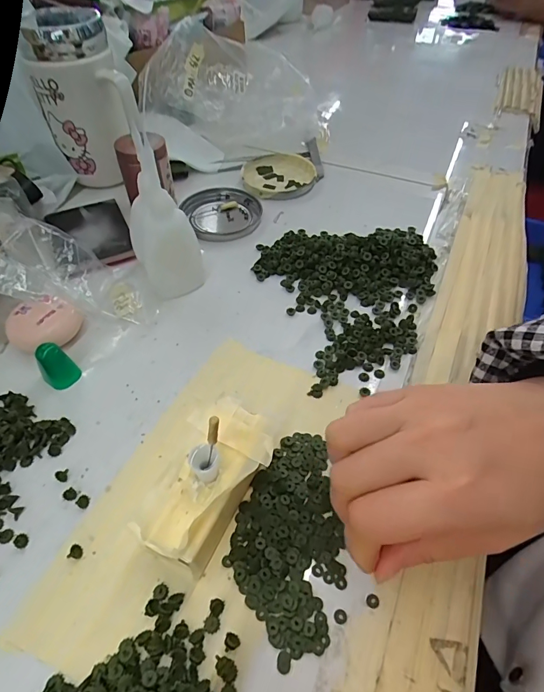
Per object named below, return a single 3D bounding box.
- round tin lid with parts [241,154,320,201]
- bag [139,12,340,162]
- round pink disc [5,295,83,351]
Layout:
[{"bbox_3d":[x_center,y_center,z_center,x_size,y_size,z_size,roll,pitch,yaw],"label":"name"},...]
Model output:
[{"bbox_3d":[0.009,-0.187,0.446,0.078,0.009,0.084,1,50,-1],"label":"round tin lid with parts"},{"bbox_3d":[-0.035,-0.305,0.489,0.209,0.092,0.150,7,51,4],"label":"bag"},{"bbox_3d":[-0.161,-0.017,0.287,0.045,0.032,0.035,-34,59,-26],"label":"round pink disc"}]

